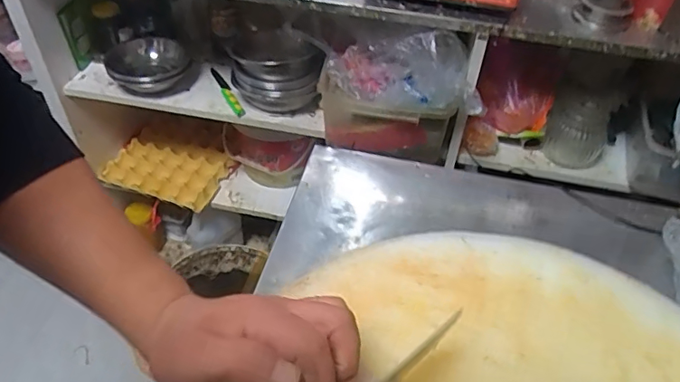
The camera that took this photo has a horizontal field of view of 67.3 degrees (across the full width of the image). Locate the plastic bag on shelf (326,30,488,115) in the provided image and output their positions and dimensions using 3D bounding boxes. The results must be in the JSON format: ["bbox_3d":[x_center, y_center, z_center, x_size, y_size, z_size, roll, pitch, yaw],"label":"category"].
[{"bbox_3d":[0.097,-0.206,0.870,0.290,0.143,0.097,12,41,39],"label":"plastic bag on shelf"}]

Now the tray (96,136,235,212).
[{"bbox_3d":[-0.429,-0.053,1.284,0.271,0.048,0.195,15,45,12],"label":"tray"}]

